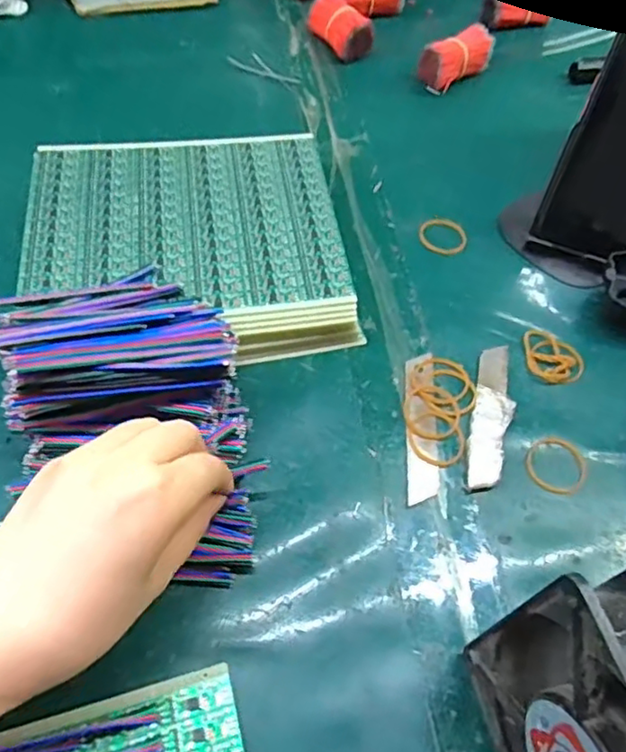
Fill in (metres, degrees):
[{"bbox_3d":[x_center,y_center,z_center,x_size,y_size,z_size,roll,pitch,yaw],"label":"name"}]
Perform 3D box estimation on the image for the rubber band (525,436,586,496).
[{"bbox_3d":[0.136,0.049,0.341,0.033,0.004,0.034,2,56,-3],"label":"rubber band"}]

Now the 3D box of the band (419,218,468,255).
[{"bbox_3d":[0.093,-0.099,0.439,0.034,0.004,0.031,0,67,1],"label":"band"}]

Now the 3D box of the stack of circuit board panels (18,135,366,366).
[{"bbox_3d":[-0.082,-0.088,0.401,0.190,0.029,0.181,-6,57,-9],"label":"stack of circuit board panels"}]

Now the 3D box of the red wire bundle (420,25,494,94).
[{"bbox_3d":[0.126,-0.279,0.540,0.074,0.034,0.034,-35,65,-24],"label":"red wire bundle"}]

